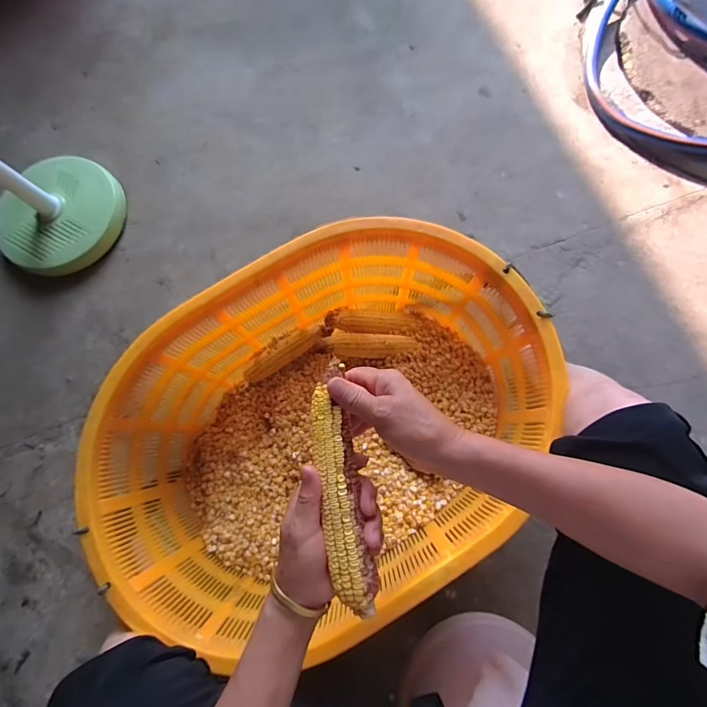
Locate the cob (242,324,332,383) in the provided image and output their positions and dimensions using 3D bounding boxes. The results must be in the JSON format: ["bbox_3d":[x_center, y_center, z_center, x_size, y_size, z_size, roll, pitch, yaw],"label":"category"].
[{"bbox_3d":[-0.124,-0.007,0.705,0.175,0.047,0.044,-31,77,-5],"label":"cob"}]

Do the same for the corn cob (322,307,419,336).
[{"bbox_3d":[0.030,-0.061,0.721,0.172,0.033,0.046,2,76,3],"label":"corn cob"}]

